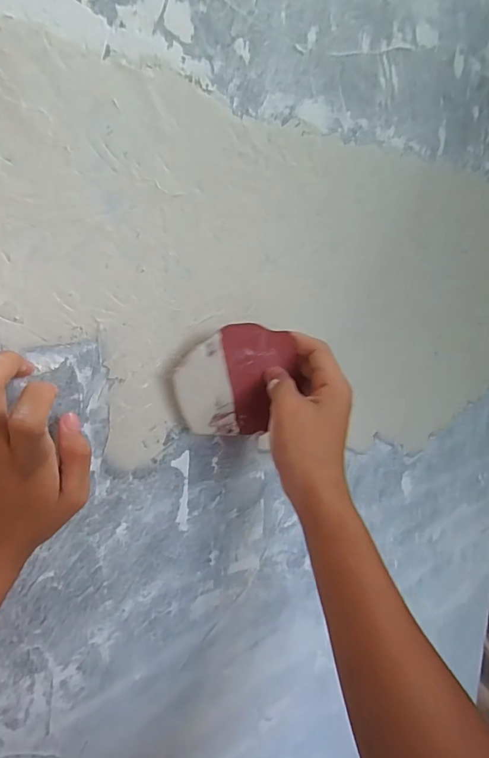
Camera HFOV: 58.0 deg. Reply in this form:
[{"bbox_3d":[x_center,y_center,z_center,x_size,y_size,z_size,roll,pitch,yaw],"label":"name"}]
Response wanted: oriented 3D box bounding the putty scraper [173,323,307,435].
[{"bbox_3d":[-0.003,0.002,0.359,0.102,0.089,0.013,-3,14,-11],"label":"putty scraper"}]

